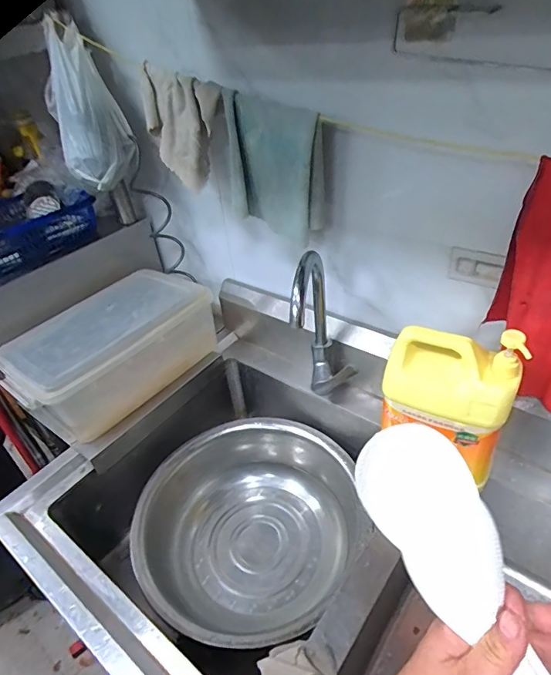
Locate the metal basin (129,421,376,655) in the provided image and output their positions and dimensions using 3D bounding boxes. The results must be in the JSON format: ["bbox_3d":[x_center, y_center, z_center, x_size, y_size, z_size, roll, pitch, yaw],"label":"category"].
[{"bbox_3d":[-0.066,0.398,0.947,0.428,0.156,0.438,-4,38,3],"label":"metal basin"}]

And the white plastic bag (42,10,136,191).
[{"bbox_3d":[-0.387,-0.474,0.904,0.140,0.311,0.107,-19,16,-15],"label":"white plastic bag"}]

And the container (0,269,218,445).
[{"bbox_3d":[-0.375,0.019,1.028,0.274,0.156,0.445,24,47,33],"label":"container"}]

